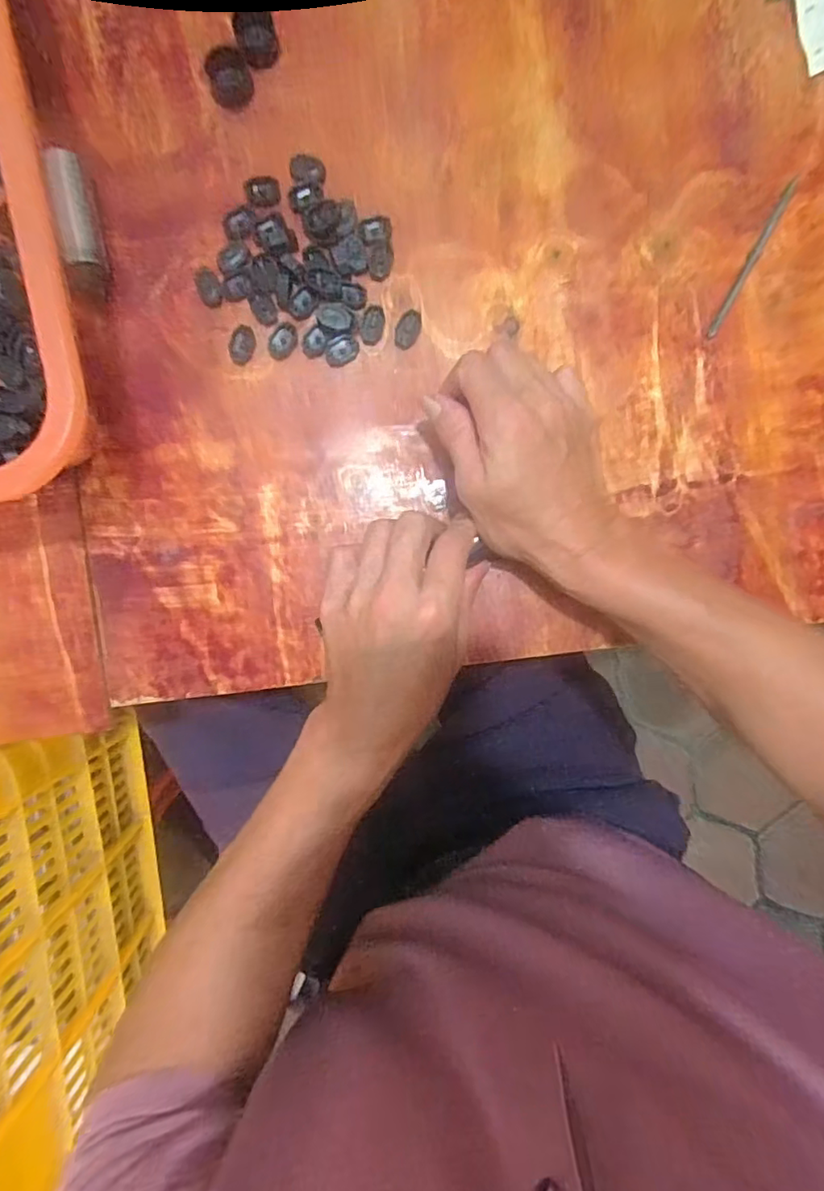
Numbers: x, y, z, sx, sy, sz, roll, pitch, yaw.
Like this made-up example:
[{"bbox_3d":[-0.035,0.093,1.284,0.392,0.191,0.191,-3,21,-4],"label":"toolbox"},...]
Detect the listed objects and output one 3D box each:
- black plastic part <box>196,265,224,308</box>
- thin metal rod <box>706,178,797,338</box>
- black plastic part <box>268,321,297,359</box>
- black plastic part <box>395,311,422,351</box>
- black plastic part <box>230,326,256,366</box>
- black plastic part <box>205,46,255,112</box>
[{"bbox_3d":[-0.128,-0.194,0.352,0.015,0.004,0.024,-20,94,-1],"label":"black plastic part"},{"bbox_3d":[0.218,-0.216,0.360,0.006,0.004,0.110,27,92,-4],"label":"thin metal rod"},{"bbox_3d":[-0.082,-0.161,0.354,0.016,0.004,0.023,29,91,-4],"label":"black plastic part"},{"bbox_3d":[-0.003,-0.170,0.358,0.014,0.004,0.024,23,92,-3],"label":"black plastic part"},{"bbox_3d":[-0.108,-0.159,0.355,0.015,0.004,0.024,18,92,-3],"label":"black plastic part"},{"bbox_3d":[-0.111,-0.316,0.343,0.026,0.009,0.031,-14,93,-2],"label":"black plastic part"}]

